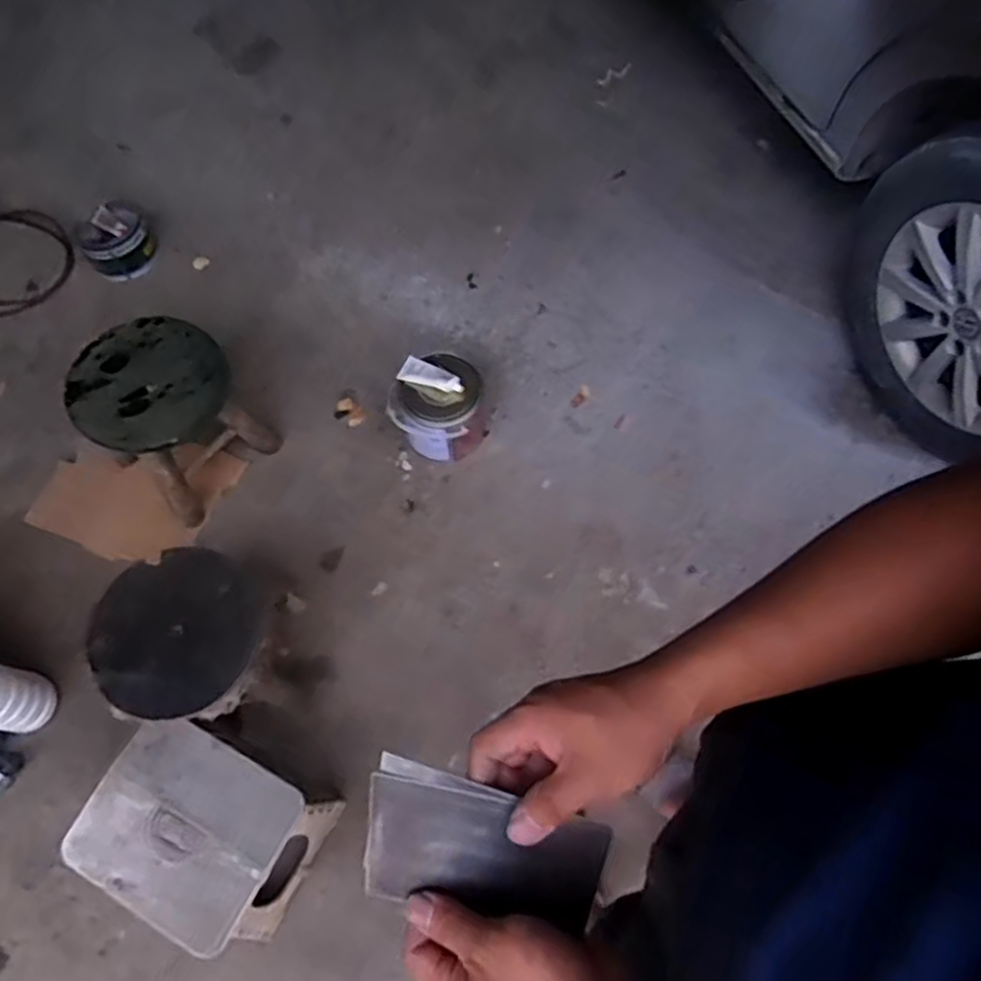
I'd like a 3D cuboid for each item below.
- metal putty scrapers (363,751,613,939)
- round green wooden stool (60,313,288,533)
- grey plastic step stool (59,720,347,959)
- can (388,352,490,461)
[{"bbox_3d":[-0.003,0.205,0.426,0.140,0.009,0.079,15,98,-7],"label":"metal putty scrapers"},{"bbox_3d":[-0.589,-0.147,1.384,0.248,0.241,0.255,39,73,15],"label":"round green wooden stool"},{"bbox_3d":[-0.417,0.500,1.109,0.267,0.202,0.228,27,70,11],"label":"grey plastic step stool"},{"bbox_3d":[-0.096,-0.145,1.437,0.182,0.184,0.163,-9,66,0],"label":"can"}]

